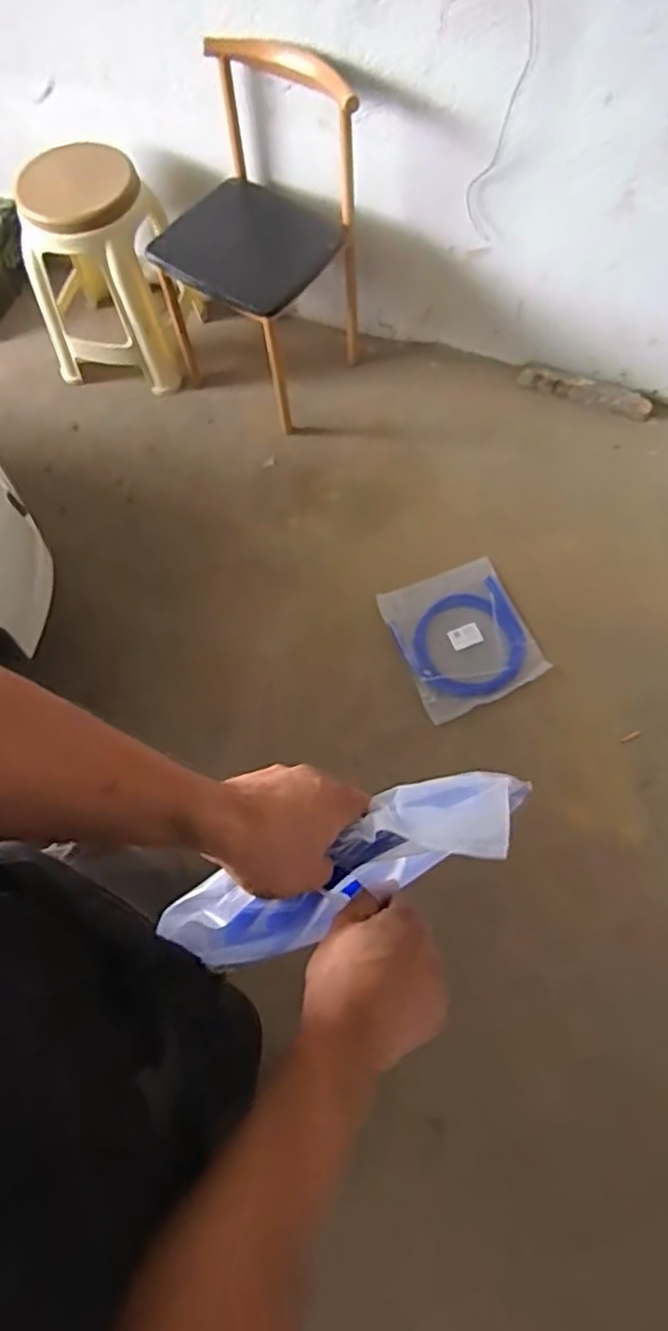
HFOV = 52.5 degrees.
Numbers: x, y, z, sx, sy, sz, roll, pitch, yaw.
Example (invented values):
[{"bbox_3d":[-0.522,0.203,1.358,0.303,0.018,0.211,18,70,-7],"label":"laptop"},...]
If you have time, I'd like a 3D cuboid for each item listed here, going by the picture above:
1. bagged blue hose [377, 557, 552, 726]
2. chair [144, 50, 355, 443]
[{"bbox_3d":[0.287,-0.066,1.553,0.274,0.024,0.323,-25,76,5],"label":"bagged blue hose"},{"bbox_3d":[-0.183,-0.942,1.549,0.407,0.631,0.399,27,70,13],"label":"chair"}]

